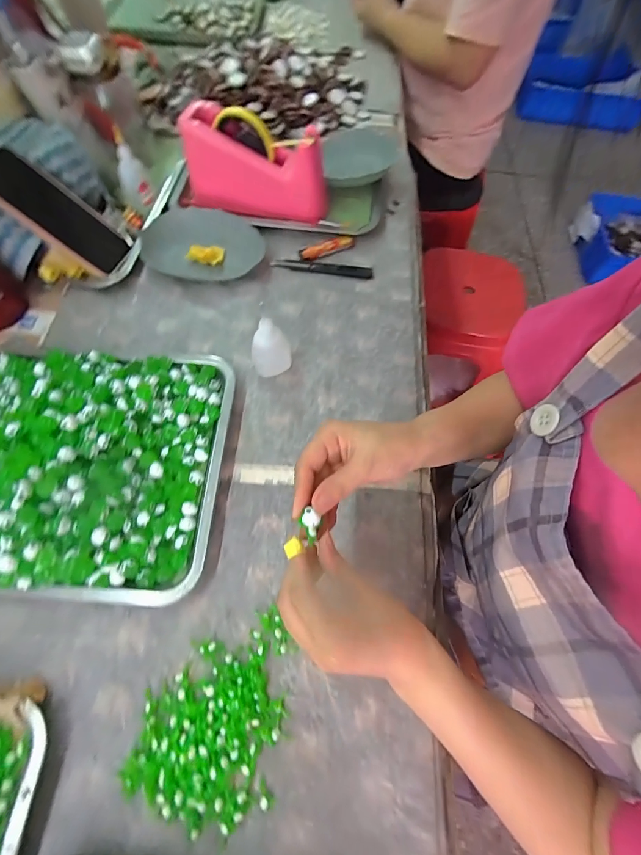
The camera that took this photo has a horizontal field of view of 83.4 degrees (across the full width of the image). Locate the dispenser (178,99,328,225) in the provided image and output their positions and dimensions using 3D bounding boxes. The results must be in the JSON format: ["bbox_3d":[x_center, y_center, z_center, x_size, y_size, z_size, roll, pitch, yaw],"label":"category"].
[{"bbox_3d":[-0.089,-0.362,0.494,0.199,0.106,0.070,7,65,0],"label":"dispenser"}]

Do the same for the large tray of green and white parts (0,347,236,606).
[{"bbox_3d":[-0.248,0.023,0.354,0.291,0.054,0.253,5,65,-1],"label":"large tray of green and white parts"}]

